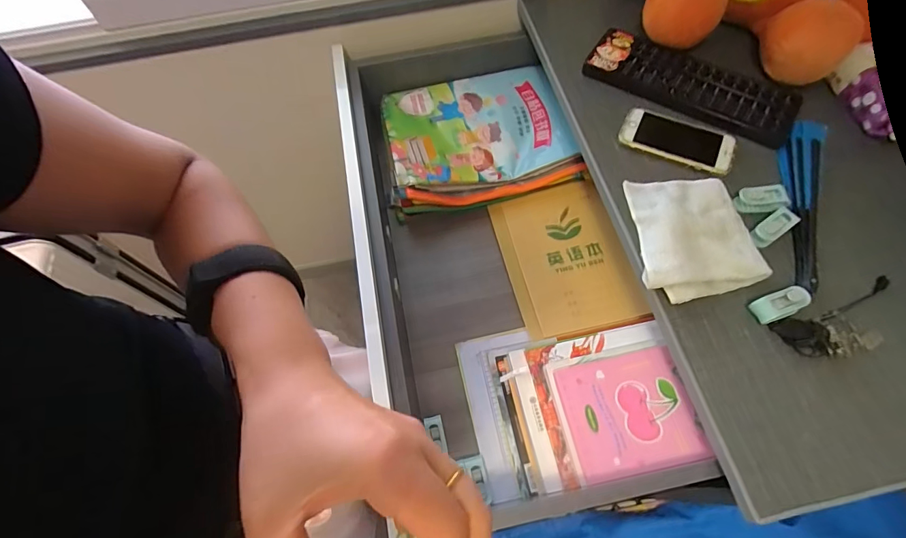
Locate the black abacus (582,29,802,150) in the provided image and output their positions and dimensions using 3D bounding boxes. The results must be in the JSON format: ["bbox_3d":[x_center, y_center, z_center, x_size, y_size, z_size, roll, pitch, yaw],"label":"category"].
[{"bbox_3d":[0.329,-0.260,0.608,0.274,0.016,0.105,32,69,17],"label":"black abacus"}]

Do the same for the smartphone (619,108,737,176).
[{"bbox_3d":[0.294,-0.170,0.571,0.140,0.006,0.071,24,67,14],"label":"smartphone"}]

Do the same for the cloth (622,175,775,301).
[{"bbox_3d":[0.275,-0.041,0.501,0.122,0.030,0.161,-2,63,2],"label":"cloth"}]

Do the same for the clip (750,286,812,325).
[{"bbox_3d":[0.346,0.037,0.456,0.061,0.015,0.027,-19,64,-7],"label":"clip"}]

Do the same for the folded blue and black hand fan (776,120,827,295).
[{"bbox_3d":[0.411,-0.085,0.517,0.048,0.010,0.245,18,66,11],"label":"folded blue and black hand fan"}]

